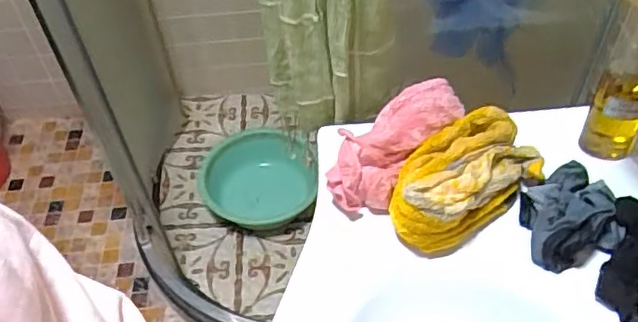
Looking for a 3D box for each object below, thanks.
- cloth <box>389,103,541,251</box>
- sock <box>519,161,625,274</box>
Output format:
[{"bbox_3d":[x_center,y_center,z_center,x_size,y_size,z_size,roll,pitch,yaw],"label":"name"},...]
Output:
[{"bbox_3d":[0.147,0.012,0.624,0.186,0.071,0.103,-29,53,-21],"label":"cloth"},{"bbox_3d":[0.259,0.053,0.613,0.088,0.048,0.109,-3,48,1],"label":"sock"}]

